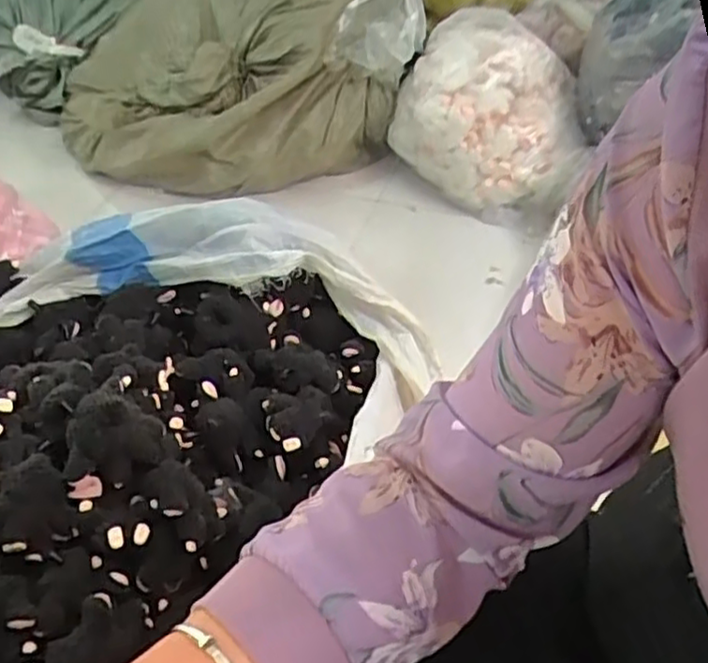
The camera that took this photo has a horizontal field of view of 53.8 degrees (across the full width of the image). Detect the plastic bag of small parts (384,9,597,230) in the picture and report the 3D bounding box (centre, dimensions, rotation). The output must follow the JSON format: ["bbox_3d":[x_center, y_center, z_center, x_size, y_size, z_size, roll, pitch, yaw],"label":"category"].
[{"bbox_3d":[0.299,-0.452,1.493,0.398,0.344,0.282,15,47,17],"label":"plastic bag of small parts"}]

